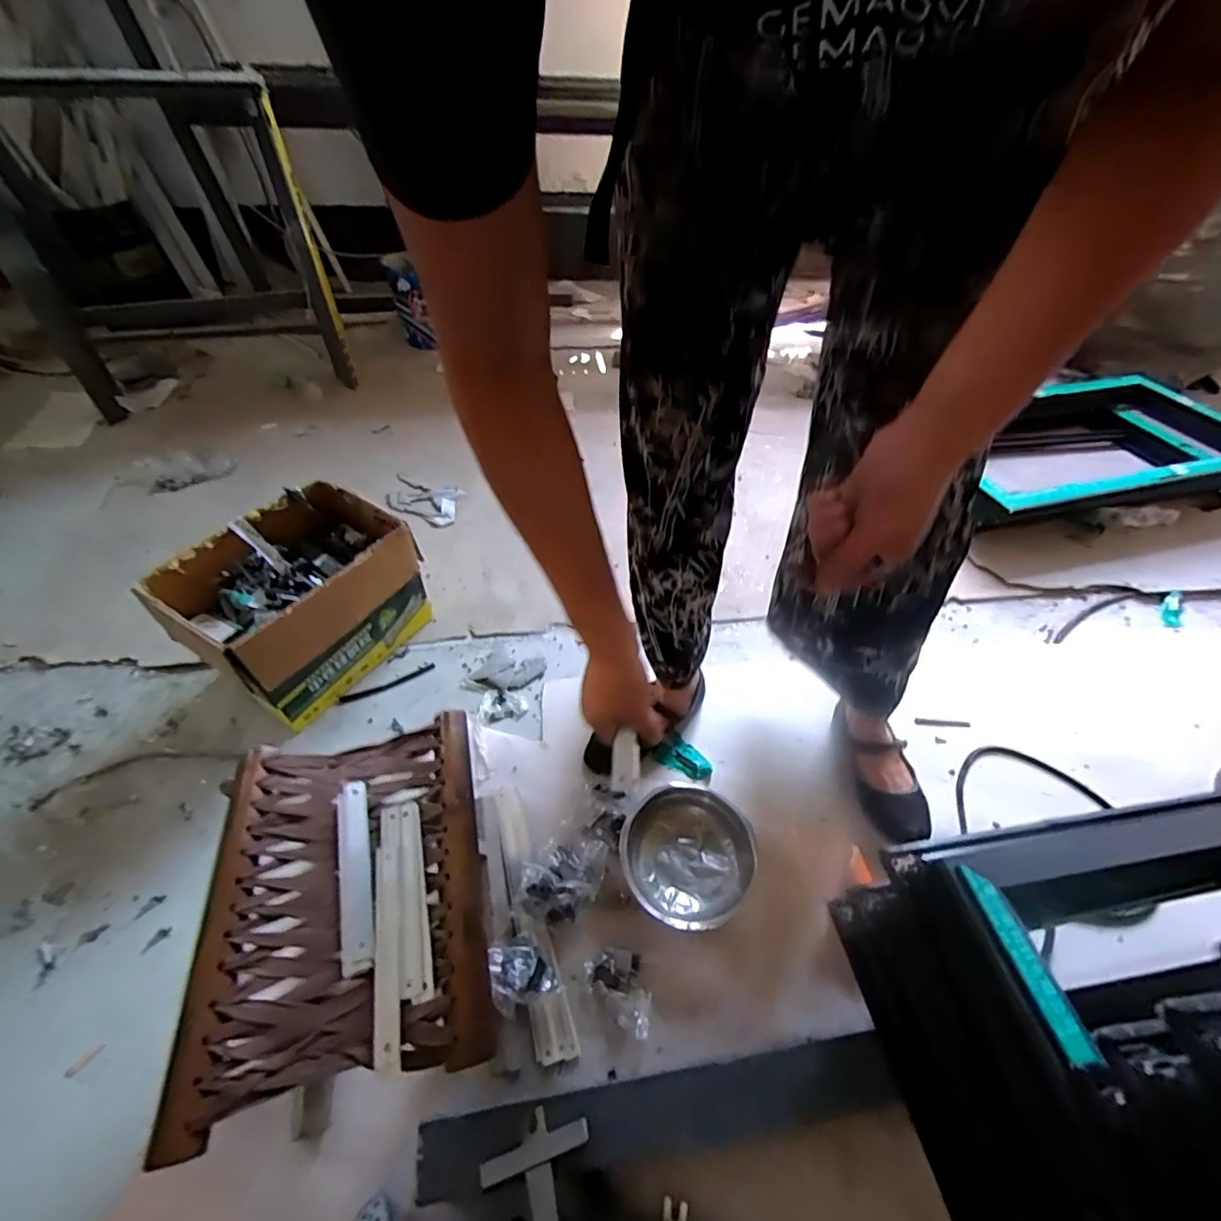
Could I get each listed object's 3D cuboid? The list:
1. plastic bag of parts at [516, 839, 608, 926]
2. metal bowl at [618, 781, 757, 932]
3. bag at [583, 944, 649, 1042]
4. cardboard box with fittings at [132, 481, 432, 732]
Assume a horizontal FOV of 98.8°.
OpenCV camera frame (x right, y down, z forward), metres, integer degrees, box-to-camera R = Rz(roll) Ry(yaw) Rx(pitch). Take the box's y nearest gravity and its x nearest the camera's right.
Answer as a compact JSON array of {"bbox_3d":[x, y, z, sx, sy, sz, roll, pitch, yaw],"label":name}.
[{"bbox_3d":[-0.066,0.362,0.711,0.106,0.058,0.103,12,47,8],"label":"plastic bag of parts"},{"bbox_3d":[0.105,0.341,0.733,0.188,0.074,0.183,1,47,-1],"label":"metal bowl"},{"bbox_3d":[0.017,0.462,0.646,0.097,0.023,0.061,35,55,26],"label":"bag"},{"bbox_3d":[-0.531,-0.001,0.917,0.241,0.250,0.317,23,50,18],"label":"cardboard box with fittings"}]

